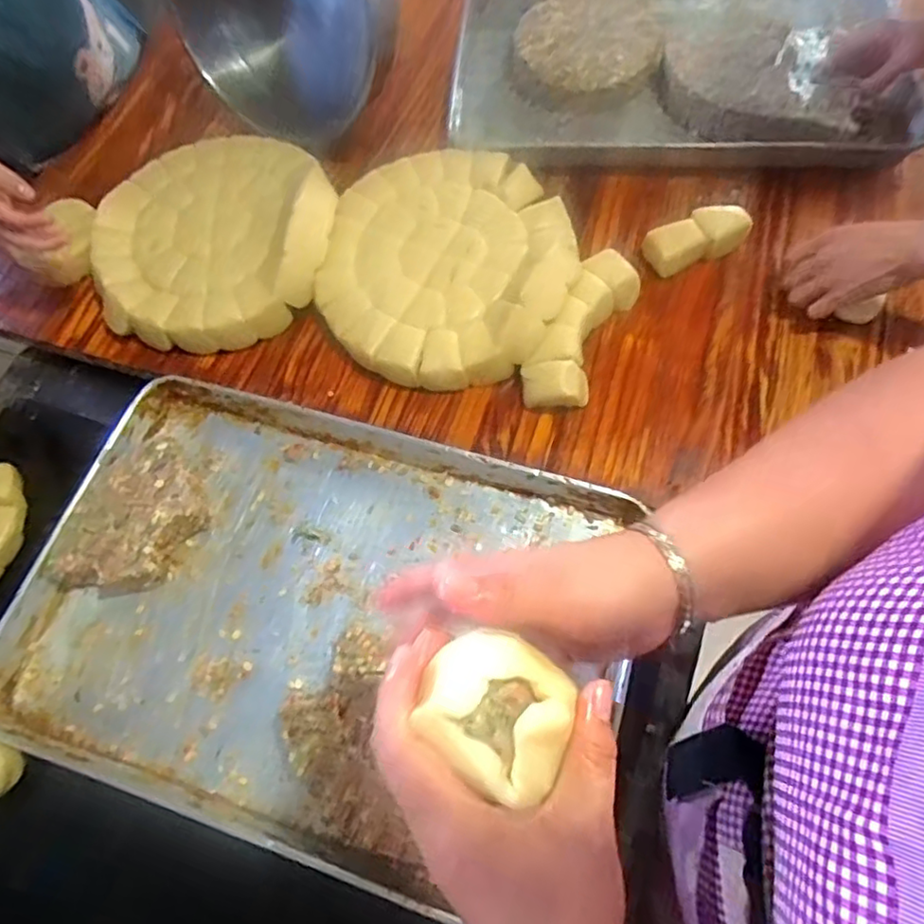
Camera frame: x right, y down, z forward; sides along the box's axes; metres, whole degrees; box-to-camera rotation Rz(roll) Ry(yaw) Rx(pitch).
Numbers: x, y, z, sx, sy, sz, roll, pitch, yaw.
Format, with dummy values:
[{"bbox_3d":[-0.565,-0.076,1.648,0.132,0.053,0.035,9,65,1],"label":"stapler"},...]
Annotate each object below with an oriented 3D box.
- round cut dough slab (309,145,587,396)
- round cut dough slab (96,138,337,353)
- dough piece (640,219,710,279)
[{"bbox_3d":[-0.015,-0.244,0.764,0.301,0.073,0.333,6,63,6],"label":"round cut dough slab"},{"bbox_3d":[-0.315,-0.287,0.789,0.294,0.097,0.297,-1,62,2],"label":"round cut dough slab"},{"bbox_3d":[0.259,-0.257,0.752,0.070,0.040,0.050,-13,62,-4],"label":"dough piece"}]

